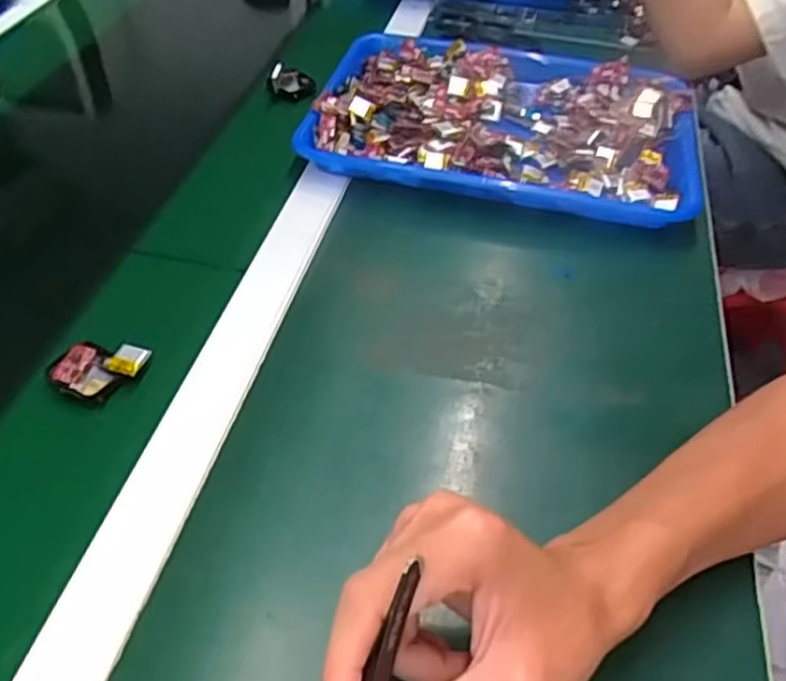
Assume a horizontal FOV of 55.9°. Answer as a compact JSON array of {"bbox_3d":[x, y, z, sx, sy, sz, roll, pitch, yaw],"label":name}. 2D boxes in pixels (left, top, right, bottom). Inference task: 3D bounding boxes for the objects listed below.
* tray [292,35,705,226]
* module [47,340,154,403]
[{"bbox_3d":[0.104,-0.210,0.673,0.329,0.041,0.254,9,46,8],"label":"tray"},{"bbox_3d":[-0.184,0.019,0.463,0.056,0.015,0.038,5,46,4],"label":"module"}]

